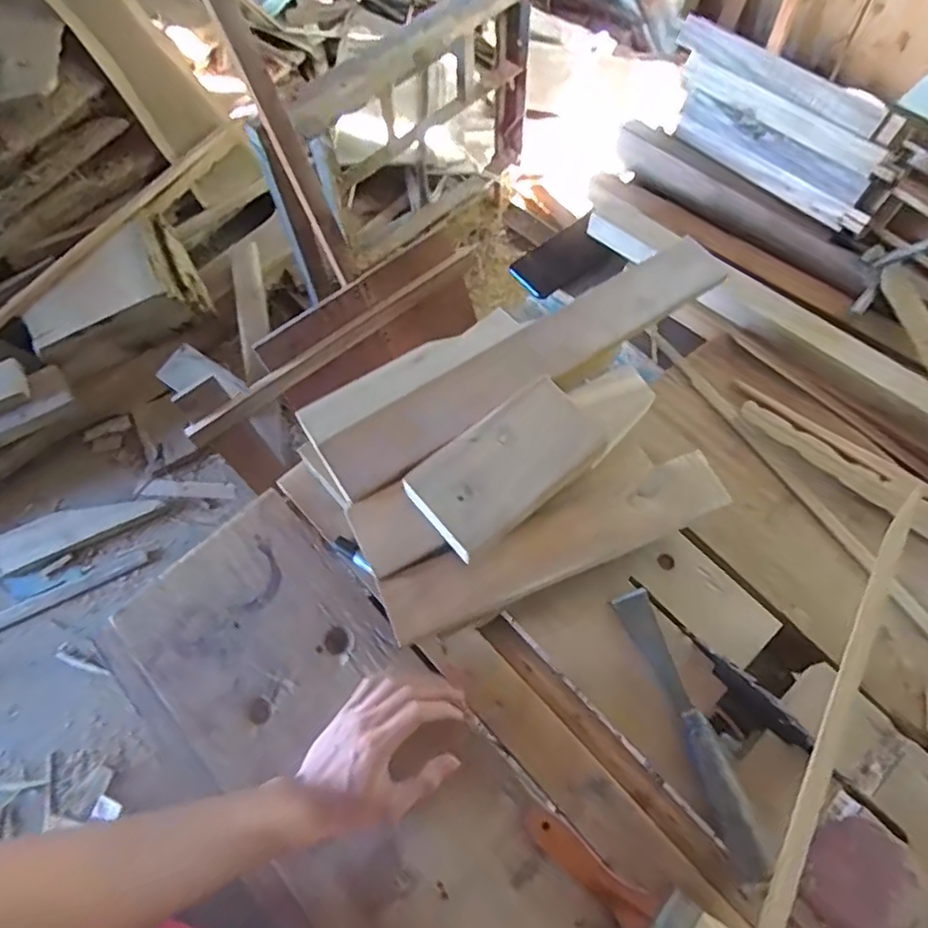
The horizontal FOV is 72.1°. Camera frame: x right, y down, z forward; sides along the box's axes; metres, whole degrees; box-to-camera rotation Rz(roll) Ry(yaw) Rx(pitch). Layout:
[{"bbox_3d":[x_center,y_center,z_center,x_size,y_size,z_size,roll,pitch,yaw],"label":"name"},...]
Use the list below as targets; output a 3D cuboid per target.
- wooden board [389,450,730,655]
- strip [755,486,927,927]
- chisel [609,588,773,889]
[{"bbox_3d":[0.087,0.073,0.591,0.326,0.027,0.062,-23,67,-9],"label":"wooden board"},{"bbox_3d":[0.277,0.202,0.479,0.016,0.013,0.415,25,75,13],"label":"strip"},{"bbox_3d":[0.199,0.231,0.571,0.034,0.048,0.244,-18,66,-6],"label":"chisel"}]

